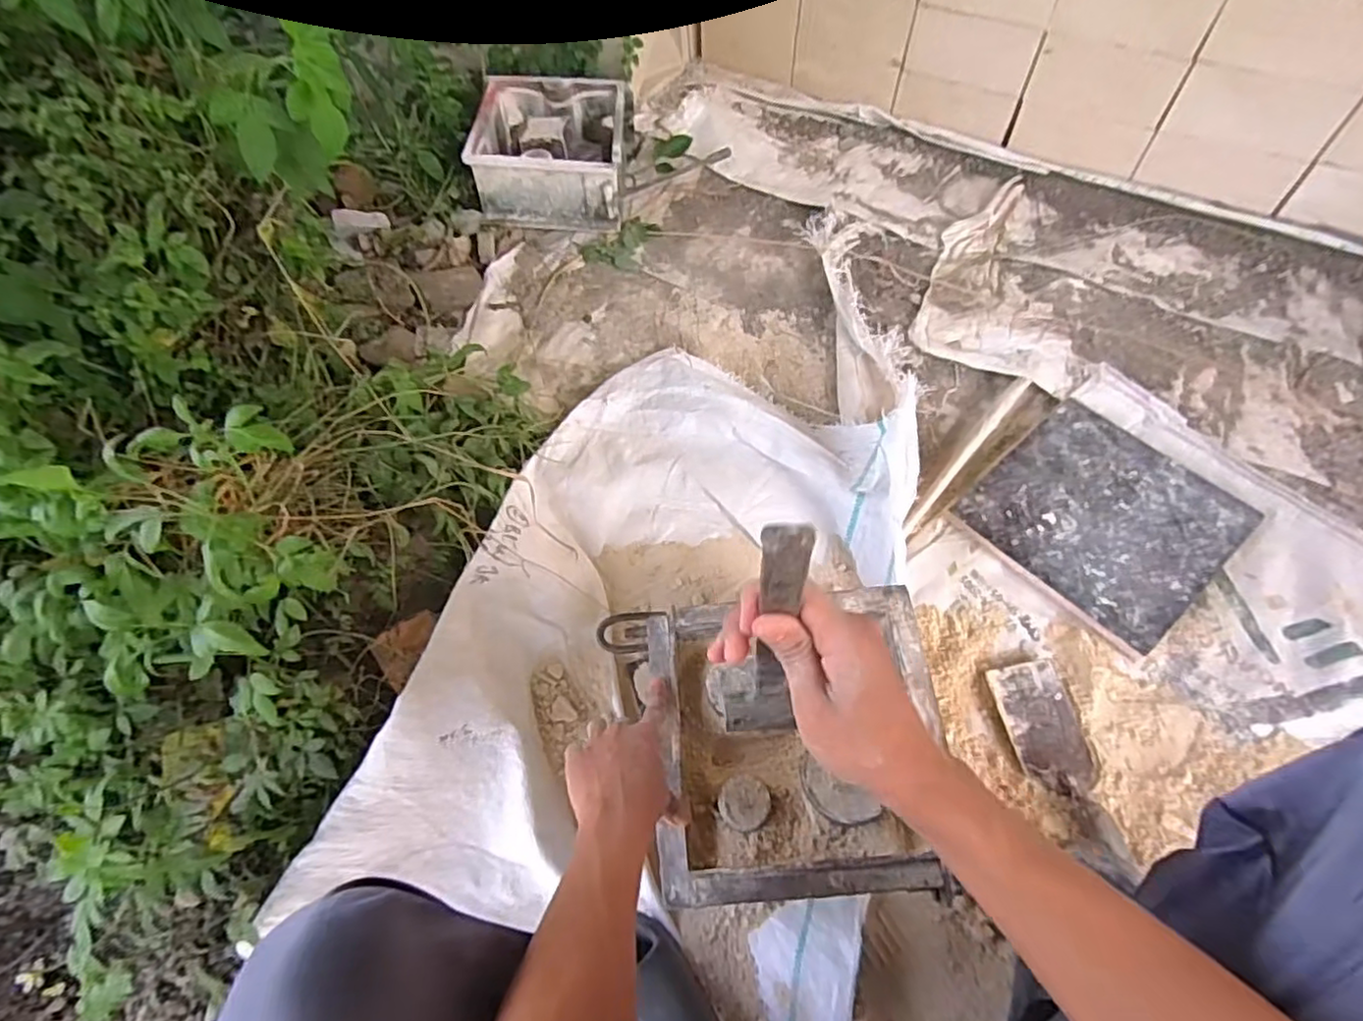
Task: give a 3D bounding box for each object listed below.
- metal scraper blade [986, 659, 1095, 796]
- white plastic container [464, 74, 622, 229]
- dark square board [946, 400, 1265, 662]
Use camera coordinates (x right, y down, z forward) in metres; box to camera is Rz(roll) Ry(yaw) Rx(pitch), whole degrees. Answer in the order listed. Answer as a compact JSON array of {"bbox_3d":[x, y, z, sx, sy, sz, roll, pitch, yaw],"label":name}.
[{"bbox_3d":[0.365,0.217,0.658,0.069,0.007,0.124,-11,60,-3],"label":"metal scraper blade"},{"bbox_3d":[-0.208,-0.601,1.099,0.234,0.137,0.242,-2,59,6],"label":"white plastic container"},{"bbox_3d":[0.493,0.004,0.770,0.246,0.011,0.247,-38,65,-17],"label":"dark square board"}]

